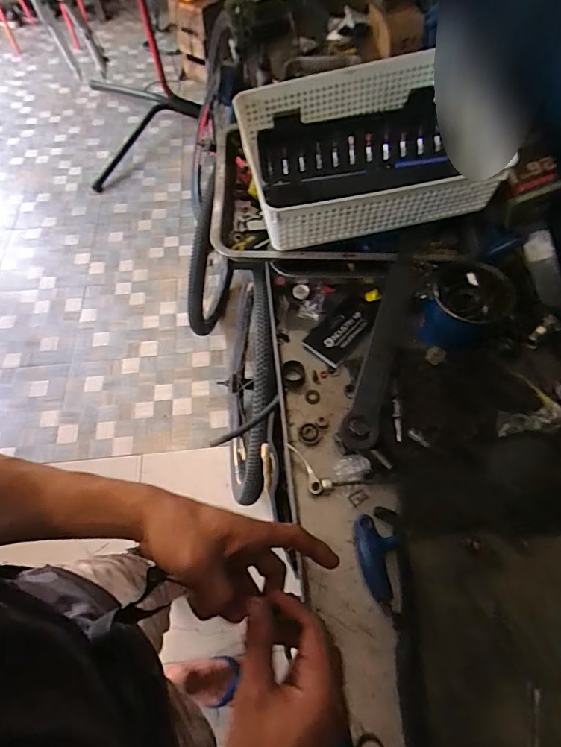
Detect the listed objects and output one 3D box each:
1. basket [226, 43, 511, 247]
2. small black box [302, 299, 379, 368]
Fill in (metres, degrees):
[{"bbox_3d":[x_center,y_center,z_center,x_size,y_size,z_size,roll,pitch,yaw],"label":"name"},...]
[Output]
[{"bbox_3d":[0.108,-0.314,0.597,0.293,0.105,0.241,-11,60,-5],"label":"basket"},{"bbox_3d":[0.095,-0.068,0.626,0.063,0.010,0.121,37,67,21],"label":"small black box"}]

